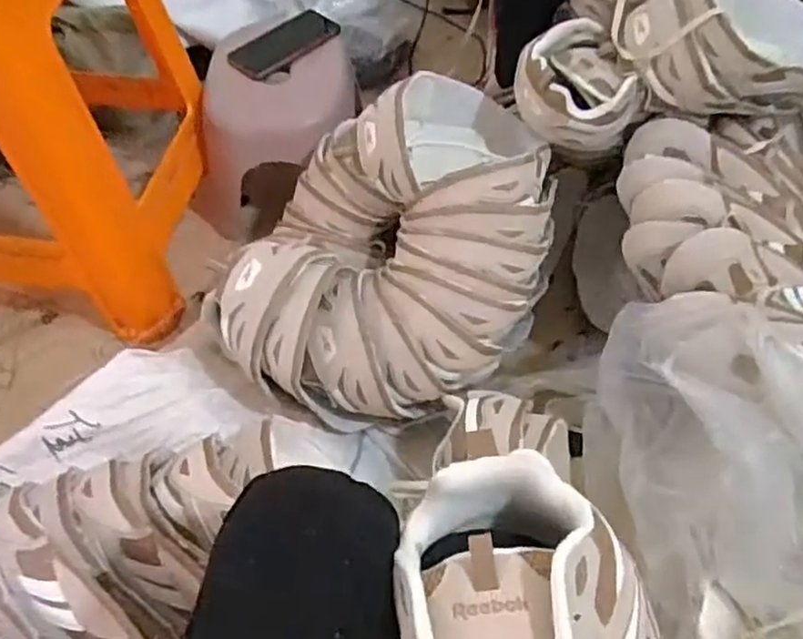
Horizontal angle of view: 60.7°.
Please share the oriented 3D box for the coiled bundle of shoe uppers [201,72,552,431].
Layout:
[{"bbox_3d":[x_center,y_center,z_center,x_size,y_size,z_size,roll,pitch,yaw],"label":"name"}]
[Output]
[{"bbox_3d":[0.002,-0.097,0.799,0.326,0.156,0.421,4,54,7],"label":"coiled bundle of shoe uppers"}]

